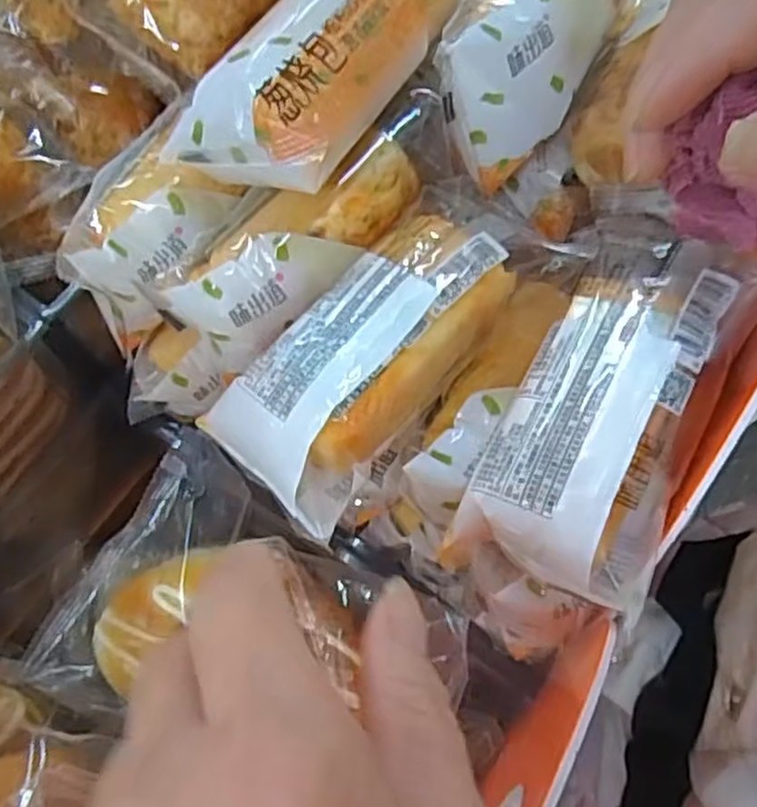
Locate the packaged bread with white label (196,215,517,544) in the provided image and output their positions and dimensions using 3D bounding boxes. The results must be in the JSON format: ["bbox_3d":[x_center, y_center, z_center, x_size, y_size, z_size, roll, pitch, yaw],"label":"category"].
[{"bbox_3d":[-0.005,-0.018,0.259,0.120,0.040,0.058,-47,69,0],"label":"packaged bread with white label"}]

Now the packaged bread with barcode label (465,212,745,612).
[{"bbox_3d":[0.076,-0.001,0.246,0.071,0.046,0.124,19,79,13],"label":"packaged bread with barcode label"}]

